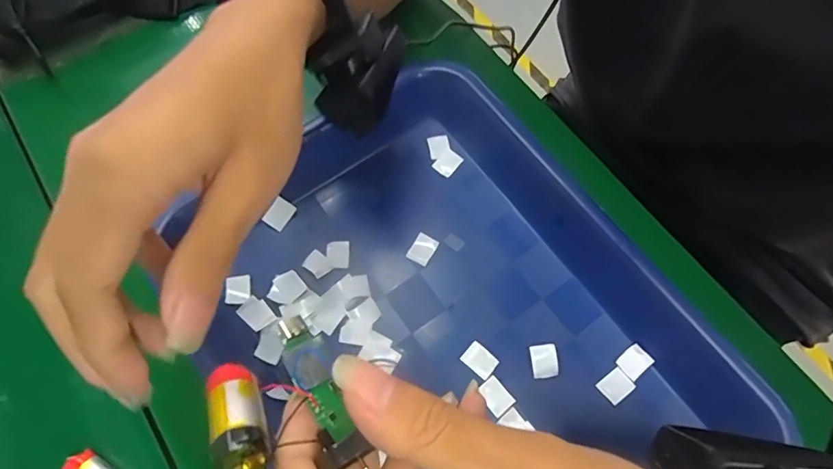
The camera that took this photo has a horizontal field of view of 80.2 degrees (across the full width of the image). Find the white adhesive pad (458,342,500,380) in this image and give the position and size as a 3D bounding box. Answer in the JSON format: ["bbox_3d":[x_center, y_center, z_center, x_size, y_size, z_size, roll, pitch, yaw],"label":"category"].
[{"bbox_3d":[0.039,0.077,0.306,0.020,0.004,0.015,39,70,15],"label":"white adhesive pad"}]

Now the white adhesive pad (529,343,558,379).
[{"bbox_3d":[0.079,0.078,0.304,0.016,0.004,0.020,-4,65,-3],"label":"white adhesive pad"}]

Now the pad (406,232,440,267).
[{"bbox_3d":[0.004,0.010,0.334,0.016,0.004,0.020,28,67,11],"label":"pad"}]

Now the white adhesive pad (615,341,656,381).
[{"bbox_3d":[0.135,0.078,0.305,0.019,0.004,0.015,-35,71,-16],"label":"white adhesive pad"}]

